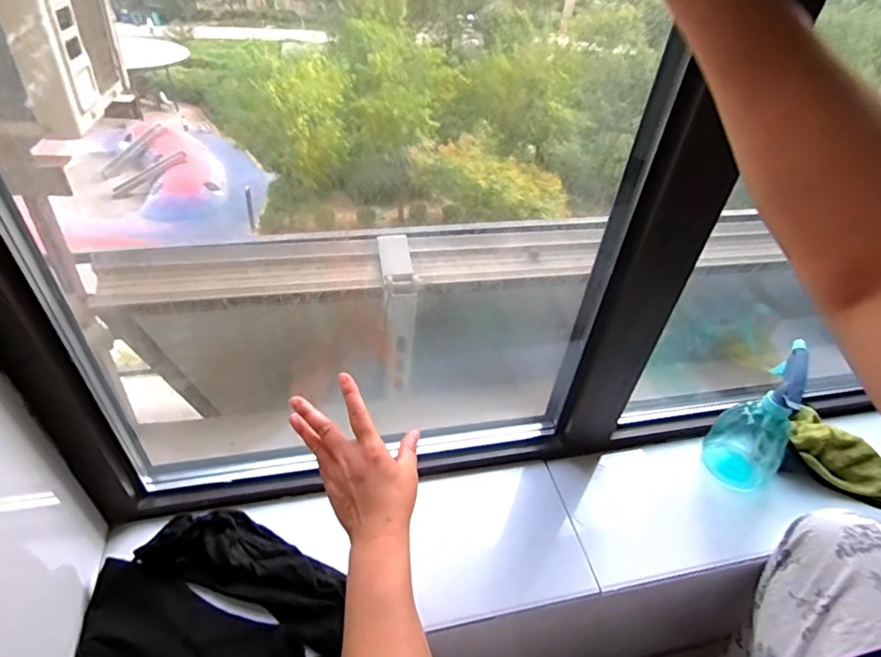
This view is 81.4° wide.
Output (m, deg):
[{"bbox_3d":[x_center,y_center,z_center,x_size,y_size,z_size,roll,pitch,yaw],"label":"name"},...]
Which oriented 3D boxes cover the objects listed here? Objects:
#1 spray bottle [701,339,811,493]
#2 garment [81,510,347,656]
[{"bbox_3d":[0.400,0.109,0.632,0.076,0.204,0.090,-29,51,-31],"label":"spray bottle"},{"bbox_3d":[-0.212,0.264,0.496,0.242,0.046,0.160,16,43,14],"label":"garment"}]

